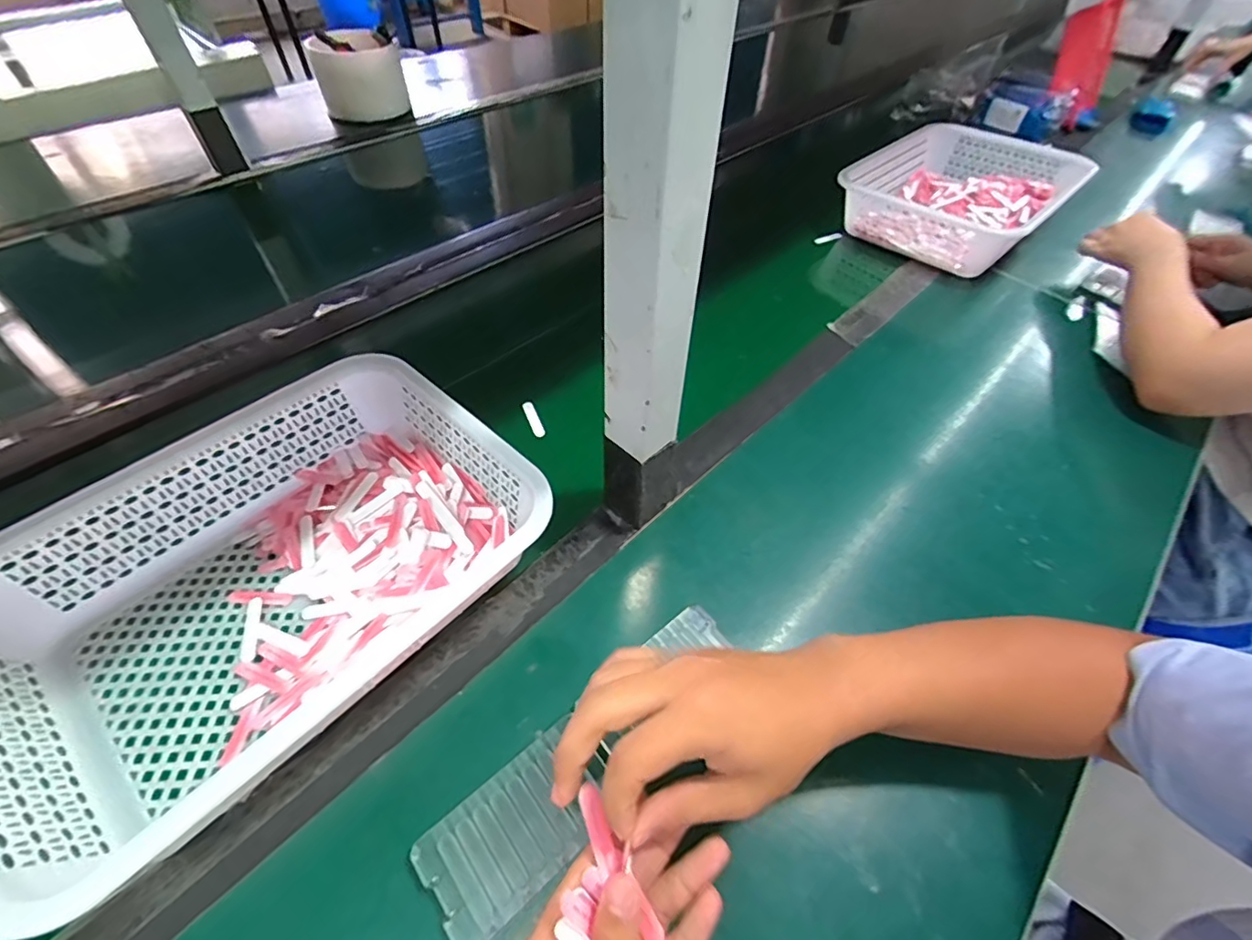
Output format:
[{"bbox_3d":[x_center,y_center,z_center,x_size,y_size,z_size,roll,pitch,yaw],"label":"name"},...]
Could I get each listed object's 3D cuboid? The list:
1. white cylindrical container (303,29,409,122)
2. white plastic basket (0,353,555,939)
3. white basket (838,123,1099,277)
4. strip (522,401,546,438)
[{"bbox_3d":[-0.509,-0.751,1.029,0.156,0.113,0.140,-16,53,-15],"label":"white cylindrical container"},{"bbox_3d":[-0.267,0.071,0.403,0.247,0.081,0.350,35,57,23],"label":"white plastic basket"},{"bbox_3d":[0.522,-0.443,0.857,0.287,0.077,0.361,38,59,25],"label":"white basket"},{"bbox_3d":[-0.097,-0.053,0.563,0.012,0.006,0.052,-18,54,-17],"label":"strip"}]

